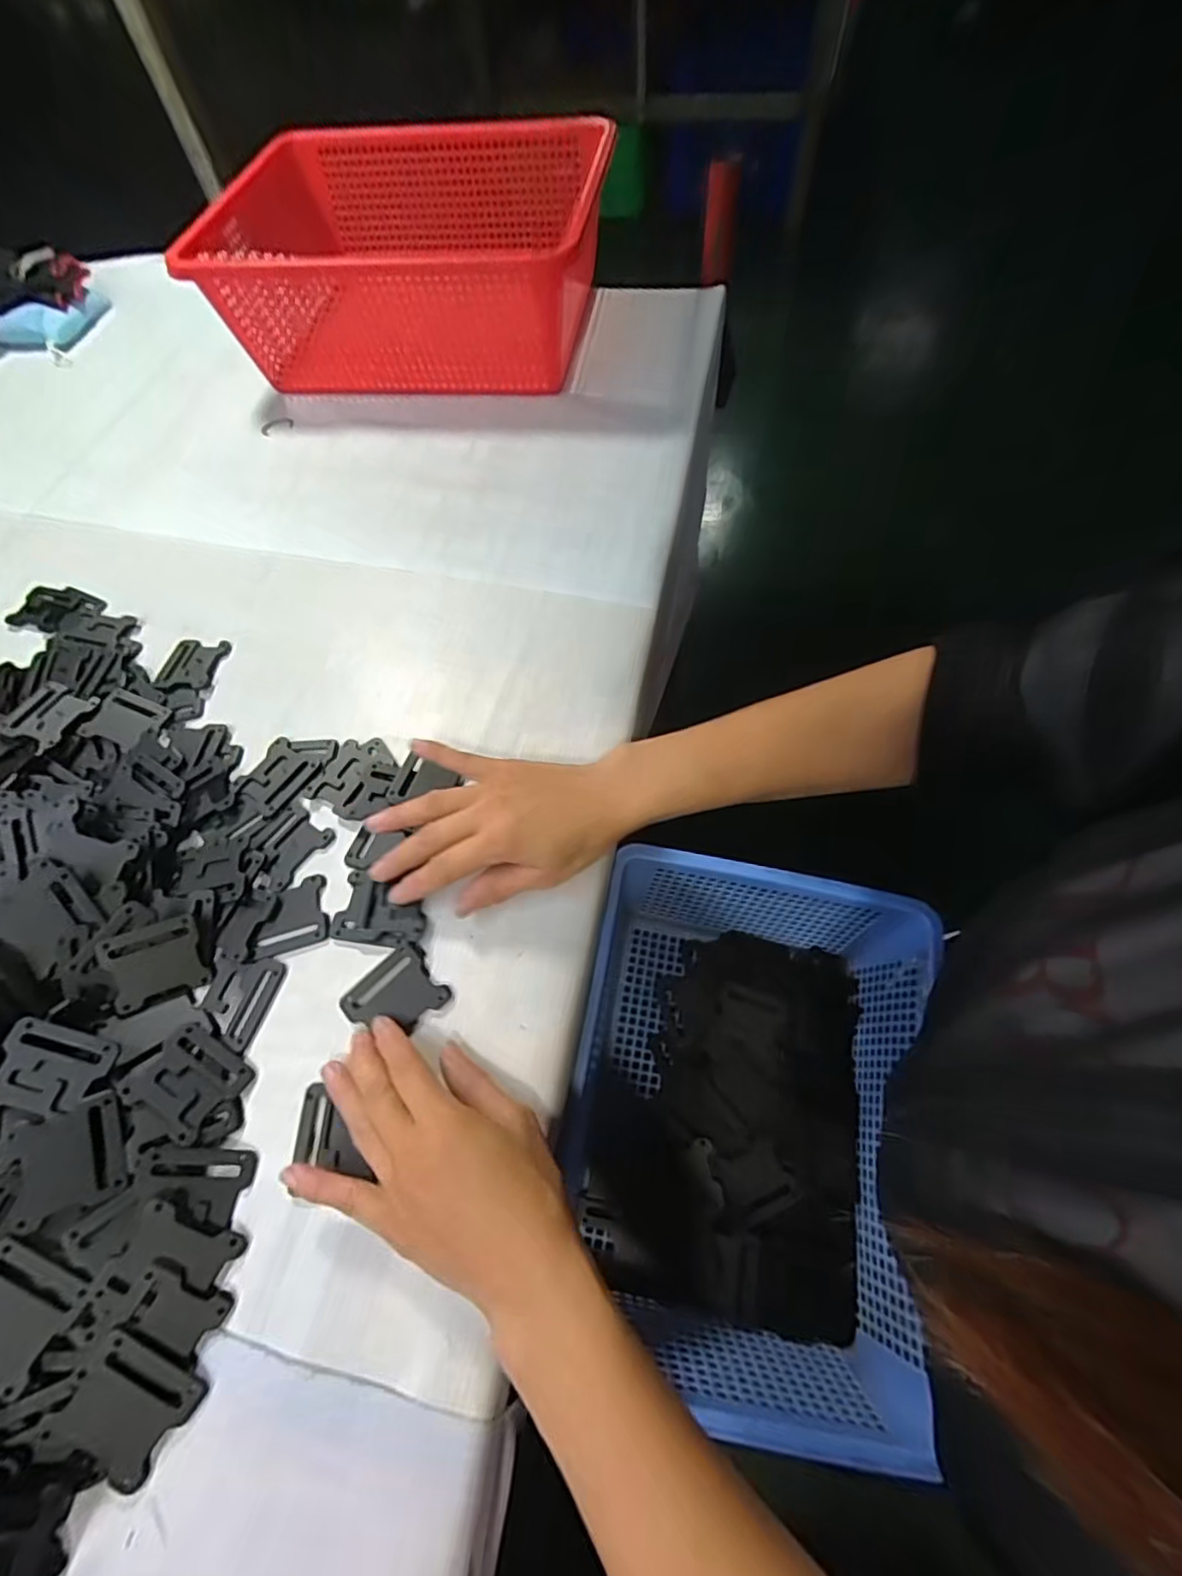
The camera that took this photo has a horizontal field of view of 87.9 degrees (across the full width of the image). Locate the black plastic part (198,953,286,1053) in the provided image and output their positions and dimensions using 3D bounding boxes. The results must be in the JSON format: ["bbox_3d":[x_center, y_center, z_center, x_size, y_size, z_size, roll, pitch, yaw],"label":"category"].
[{"bbox_3d":[-0.206,0.120,0.356,0.042,0.004,0.047,13,64,11],"label":"black plastic part"}]

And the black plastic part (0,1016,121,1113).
[{"bbox_3d":[-0.277,0.144,0.312,0.049,0.004,0.043,21,63,-10],"label":"black plastic part"}]

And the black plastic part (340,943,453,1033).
[{"bbox_3d":[-0.112,0.119,0.349,0.050,0.005,0.043,-38,66,-15],"label":"black plastic part"}]

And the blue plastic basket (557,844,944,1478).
[{"bbox_3d":[0.102,0.209,0.407,0.214,0.111,0.291,10,63,9],"label":"blue plastic basket"}]

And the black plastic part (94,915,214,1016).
[{"bbox_3d":[-0.250,0.101,0.352,0.048,0.004,0.042,-17,91,-25],"label":"black plastic part"}]

